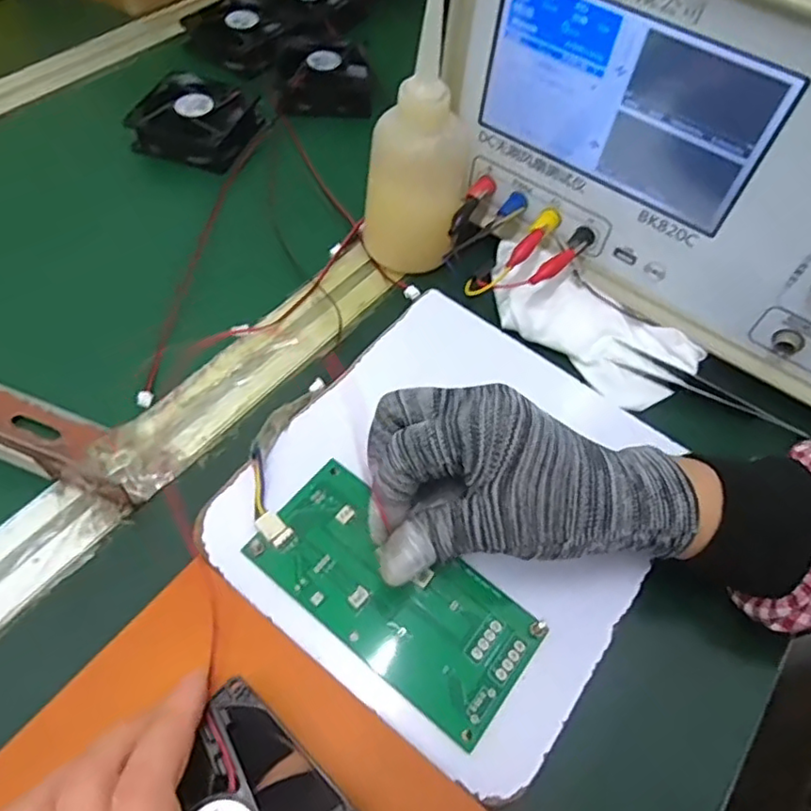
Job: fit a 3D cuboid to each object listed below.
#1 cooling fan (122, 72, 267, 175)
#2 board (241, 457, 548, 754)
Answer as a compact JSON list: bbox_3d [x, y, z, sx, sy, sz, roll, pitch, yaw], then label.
[{"bbox_3d":[-0.166,-0.228,0.491,0.088,0.027,0.078,16,57,10],"label":"cooling fan"},{"bbox_3d":[-0.006,0.086,0.292,0.133,0.008,0.064,36,59,15],"label":"board"}]

